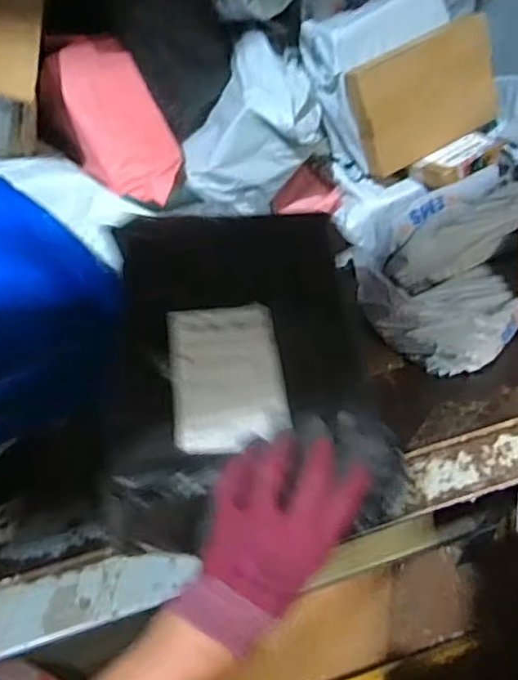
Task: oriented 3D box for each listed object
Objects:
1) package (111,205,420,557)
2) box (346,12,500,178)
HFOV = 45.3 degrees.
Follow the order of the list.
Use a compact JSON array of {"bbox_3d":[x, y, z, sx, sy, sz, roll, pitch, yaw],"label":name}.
[{"bbox_3d":[-0.013,0.013,0.492,0.197,0.064,0.277,-7,52,-3],"label":"package"},{"bbox_3d":[0.225,-0.323,0.817,0.204,0.150,0.029,-24,35,-4],"label":"box"}]

